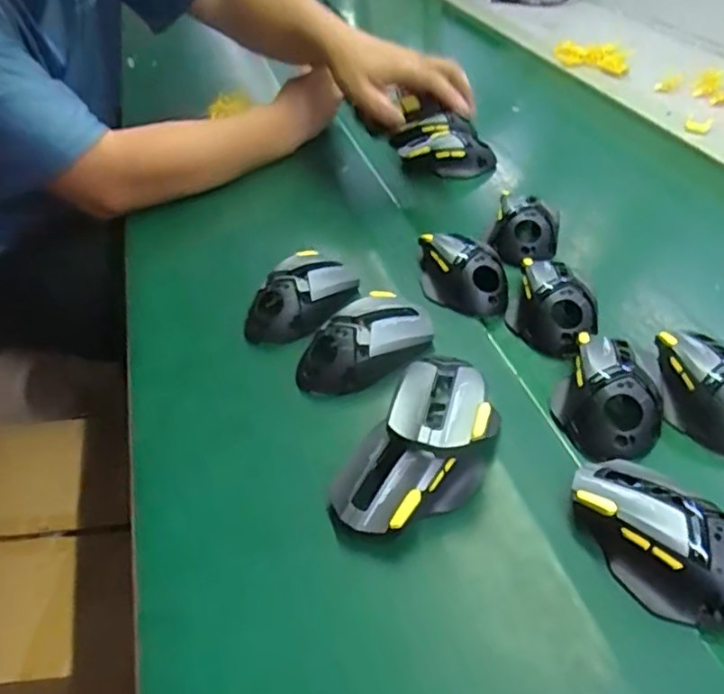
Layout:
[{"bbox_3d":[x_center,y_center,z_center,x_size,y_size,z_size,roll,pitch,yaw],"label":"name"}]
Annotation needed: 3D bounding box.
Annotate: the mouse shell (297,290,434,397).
[{"bbox_3d":[0.005,0.000,0.512,0.116,0.042,0.062,-30,48,-26],"label":"mouse shell"}]

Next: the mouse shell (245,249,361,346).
[{"bbox_3d":[-0.052,-0.049,0.570,0.072,0.043,0.117,32,53,33],"label":"mouse shell"}]

